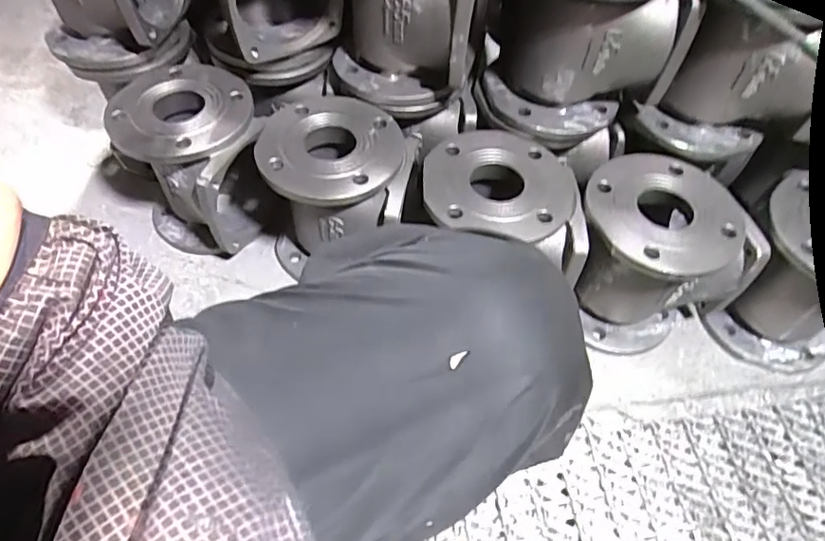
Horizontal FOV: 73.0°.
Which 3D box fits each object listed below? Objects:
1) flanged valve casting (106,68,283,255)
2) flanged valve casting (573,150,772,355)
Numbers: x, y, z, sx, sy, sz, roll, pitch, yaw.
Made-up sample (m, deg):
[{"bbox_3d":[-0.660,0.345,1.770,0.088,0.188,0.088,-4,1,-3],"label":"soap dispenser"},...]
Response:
[{"bbox_3d":[-0.288,-0.136,0.772,0.186,0.219,0.172,1,54,-2],"label":"flanged valve casting"},{"bbox_3d":[0.290,-0.016,0.711,0.181,0.198,0.171,1,54,-2],"label":"flanged valve casting"}]

